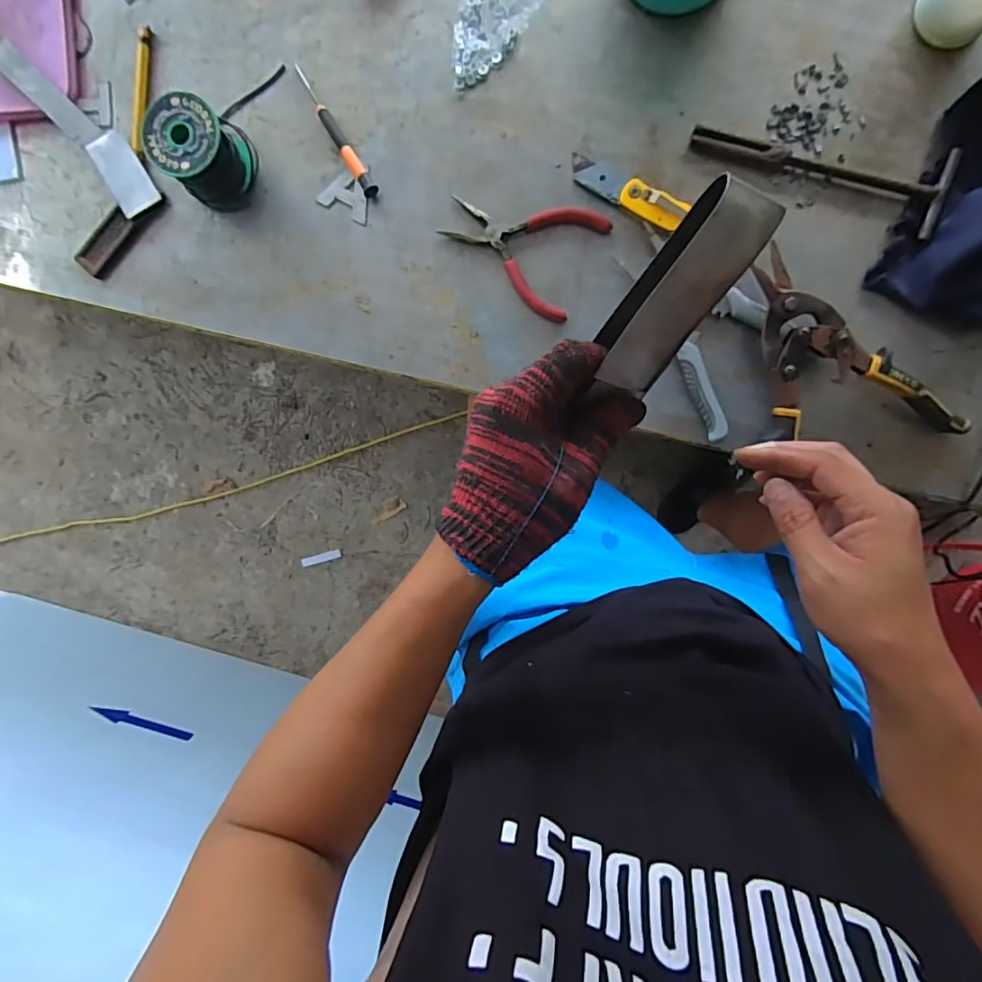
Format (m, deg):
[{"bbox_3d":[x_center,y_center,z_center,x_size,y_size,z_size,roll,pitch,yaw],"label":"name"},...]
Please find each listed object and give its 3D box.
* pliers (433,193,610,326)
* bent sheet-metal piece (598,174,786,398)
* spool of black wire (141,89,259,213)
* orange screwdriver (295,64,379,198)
[{"bbox_3d":[0.027,-0.235,0.505,0.141,0.010,0.100,28,96,3],"label":"pliers"},{"bbox_3d":[0.092,-0.097,0.267,0.041,0.027,0.105,34,132,2],"label":"bent sheet-metal piece"},{"bbox_3d":[-0.265,-0.314,0.497,0.066,0.068,0.076,39,96,2],"label":"spool of black wire"},{"bbox_3d":[-0.151,-0.344,0.513,0.014,0.009,0.143,-34,90,6],"label":"orange screwdriver"}]

